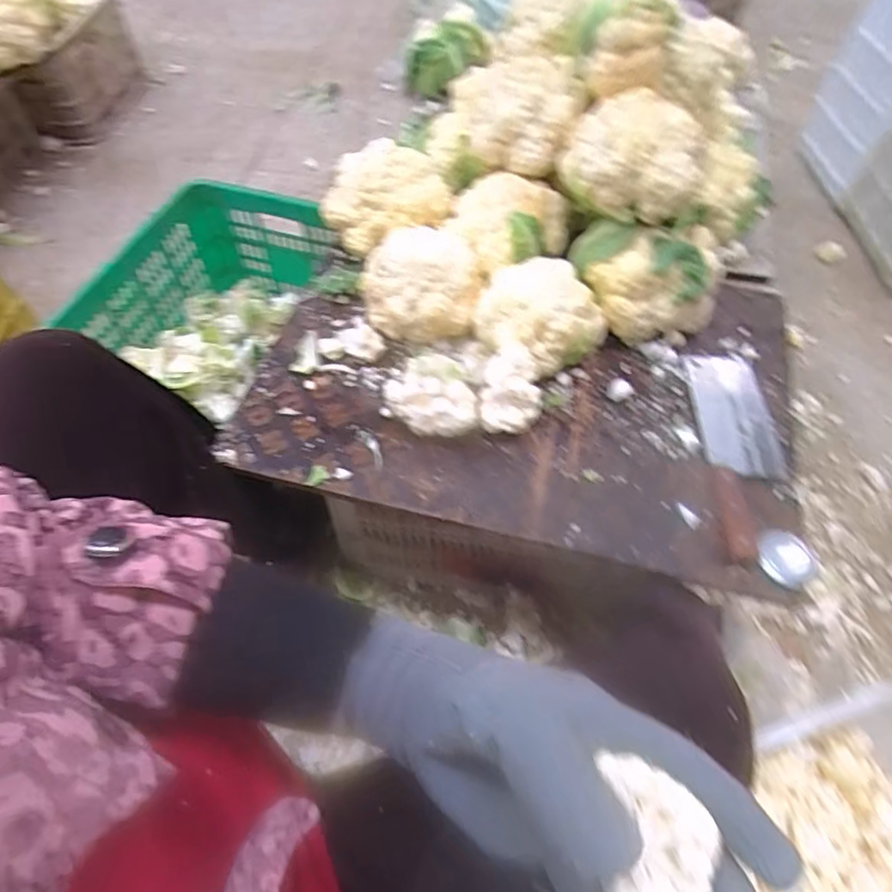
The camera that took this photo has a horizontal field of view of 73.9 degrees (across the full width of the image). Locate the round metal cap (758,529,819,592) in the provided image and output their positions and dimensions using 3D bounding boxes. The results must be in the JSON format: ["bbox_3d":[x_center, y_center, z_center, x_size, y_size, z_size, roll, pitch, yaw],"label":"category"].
[{"bbox_3d":[0.383,0.125,0.663,0.065,0.026,0.063,19,58,10],"label":"round metal cap"}]

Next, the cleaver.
[{"bbox_3d":[0.374,-0.004,0.747,0.097,0.016,0.313,4,57,1],"label":"cleaver"}]

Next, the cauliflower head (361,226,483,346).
[{"bbox_3d":[-0.034,-0.228,0.816,0.161,0.103,0.158,-5,57,-5],"label":"cauliflower head"}]

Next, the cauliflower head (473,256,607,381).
[{"bbox_3d":[0.127,-0.174,0.796,0.173,0.112,0.159,12,57,6],"label":"cauliflower head"}]

